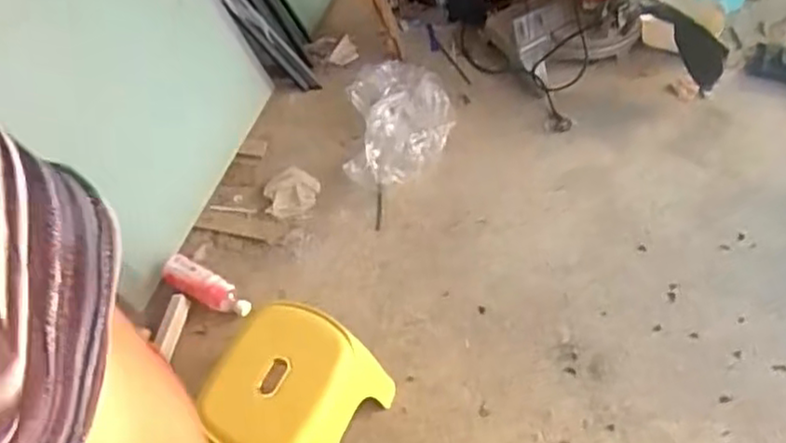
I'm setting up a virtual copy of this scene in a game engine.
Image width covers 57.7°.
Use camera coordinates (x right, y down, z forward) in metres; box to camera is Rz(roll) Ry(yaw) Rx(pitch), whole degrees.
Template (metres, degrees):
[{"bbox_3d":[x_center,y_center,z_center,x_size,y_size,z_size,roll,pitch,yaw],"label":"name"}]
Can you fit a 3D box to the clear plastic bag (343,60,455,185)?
[{"bbox_3d":[0.014,-0.245,1.652,0.242,0.140,0.340,1,57,9],"label":"clear plastic bag"}]

